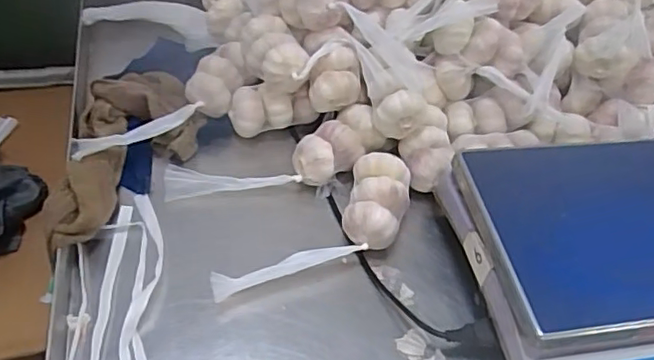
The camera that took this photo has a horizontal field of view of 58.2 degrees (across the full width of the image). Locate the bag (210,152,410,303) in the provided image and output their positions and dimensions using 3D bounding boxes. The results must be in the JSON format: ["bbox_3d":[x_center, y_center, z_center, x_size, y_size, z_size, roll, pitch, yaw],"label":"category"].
[{"bbox_3d":[0.002,0.059,0.606,0.090,0.061,0.243,39,57,24],"label":"bag"}]

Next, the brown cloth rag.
[{"bbox_3d":[-0.215,-0.028,0.652,0.133,0.045,0.242,0,50,-6],"label":"brown cloth rag"}]

